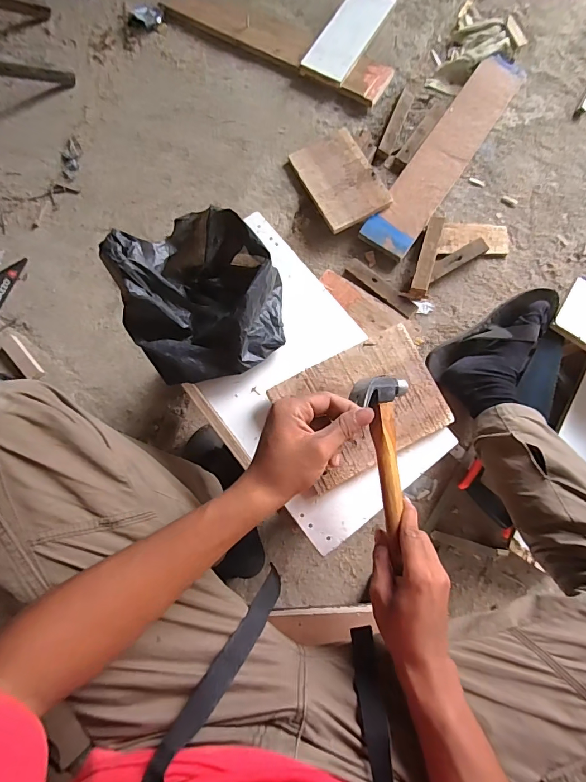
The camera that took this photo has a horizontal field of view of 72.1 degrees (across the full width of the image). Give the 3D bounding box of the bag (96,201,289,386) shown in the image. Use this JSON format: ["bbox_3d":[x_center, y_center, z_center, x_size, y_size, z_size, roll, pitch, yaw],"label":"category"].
[{"bbox_3d":[-0.113,-0.118,0.497,0.192,0.090,0.204,-37,79,-6],"label":"bag"}]

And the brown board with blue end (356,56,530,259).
[{"bbox_3d":[0.334,-0.517,0.872,0.109,0.023,0.545,33,81,6],"label":"brown board with blue end"}]

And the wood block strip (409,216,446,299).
[{"bbox_3d":[0.273,-0.269,0.812,0.039,0.024,0.179,16,80,3],"label":"wood block strip"}]

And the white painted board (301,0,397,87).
[{"bbox_3d":[0.122,-0.787,0.887,0.106,0.010,0.249,30,84,10],"label":"white painted board"}]

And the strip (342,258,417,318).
[{"bbox_3d":[0.180,-0.210,0.820,0.166,0.011,0.038,37,82,6],"label":"strip"}]

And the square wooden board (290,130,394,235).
[{"bbox_3d":[0.100,-0.441,0.842,0.140,0.025,0.202,-27,81,-5],"label":"square wooden board"}]

